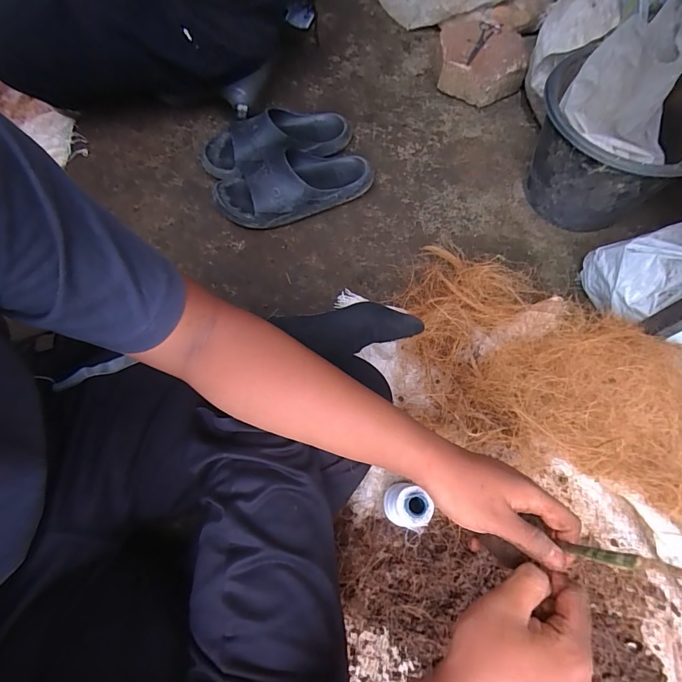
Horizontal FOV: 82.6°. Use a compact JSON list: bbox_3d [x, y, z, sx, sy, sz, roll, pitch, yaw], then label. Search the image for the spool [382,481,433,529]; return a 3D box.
[{"bbox_3d":[0.084,0.214,0.502,0.046,0.109,0.045,0,67,0],"label":"spool"}]

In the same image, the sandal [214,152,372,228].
[{"bbox_3d":[-0.089,-0.295,0.734,0.300,0.081,0.134,-9,67,-4],"label":"sandal"}]

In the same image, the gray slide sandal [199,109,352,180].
[{"bbox_3d":[-0.130,-0.401,0.778,0.300,0.080,0.126,-12,67,-6],"label":"gray slide sandal"}]

